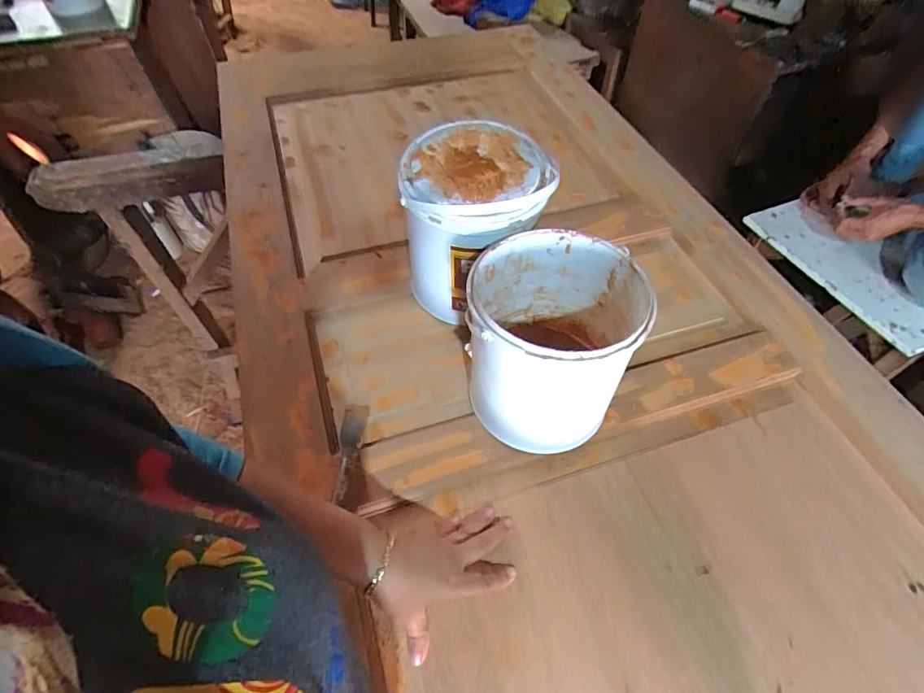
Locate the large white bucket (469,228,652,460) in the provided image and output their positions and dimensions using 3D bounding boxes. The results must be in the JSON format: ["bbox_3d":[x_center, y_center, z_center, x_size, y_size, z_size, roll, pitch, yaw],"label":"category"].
[{"bbox_3d":[0.096,-0.003,0.537,0.169,0.194,0.179,0,54,-1],"label":"large white bucket"}]

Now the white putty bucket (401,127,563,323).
[{"bbox_3d":[0.017,-0.148,0.618,0.176,0.217,0.174,14,55,9],"label":"white putty bucket"}]

